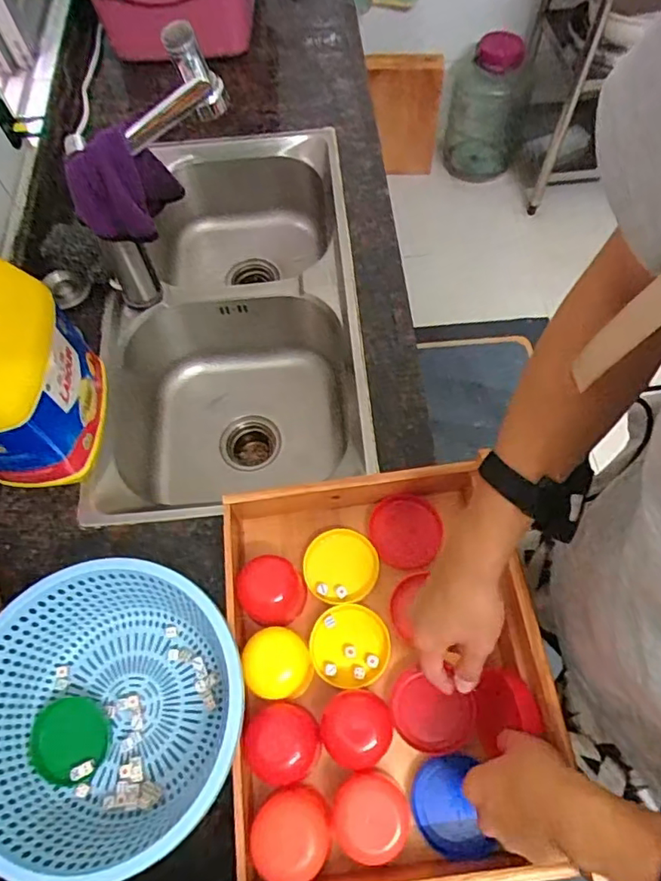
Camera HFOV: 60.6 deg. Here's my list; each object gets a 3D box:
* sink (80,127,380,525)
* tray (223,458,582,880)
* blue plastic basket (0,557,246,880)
[{"bbox_3d":[-0.172,-0.248,1.017,0.402,0.226,0.659,-5,64,0],"label":"sink"},{"bbox_3d":[0.050,0.238,0.613,0.300,0.094,0.391,-8,64,-2],"label":"tray"},{"bbox_3d":[-0.221,0.271,0.573,0.258,0.107,0.262,-1,64,2],"label":"blue plastic basket"}]

